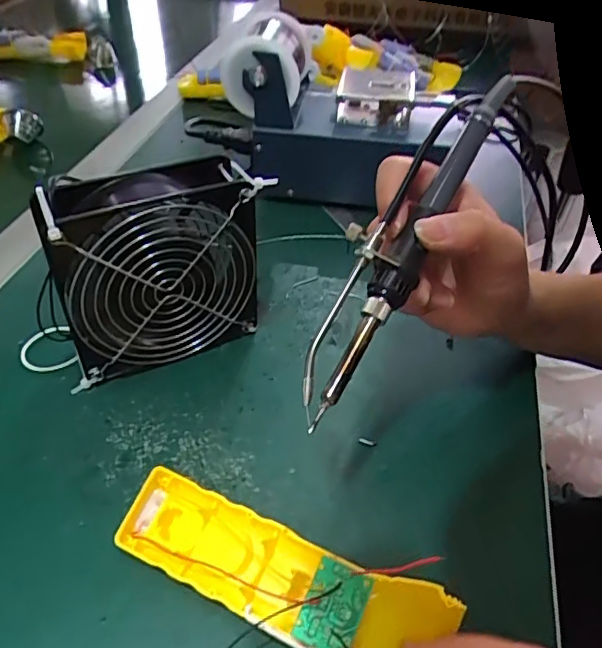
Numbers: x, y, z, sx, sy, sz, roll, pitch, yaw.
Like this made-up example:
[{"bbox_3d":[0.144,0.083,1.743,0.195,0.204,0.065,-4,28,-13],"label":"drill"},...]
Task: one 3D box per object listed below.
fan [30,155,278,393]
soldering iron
[{"bbox_3d":[-0.089,-0.035,0.357,0.131,0.123,0.052,-17,47,-21],"label":"fan"},{"bbox_3d":[0.049,-0.048,0.273,0.031,0.020,0.205,25,74,21],"label":"soldering iron"}]

